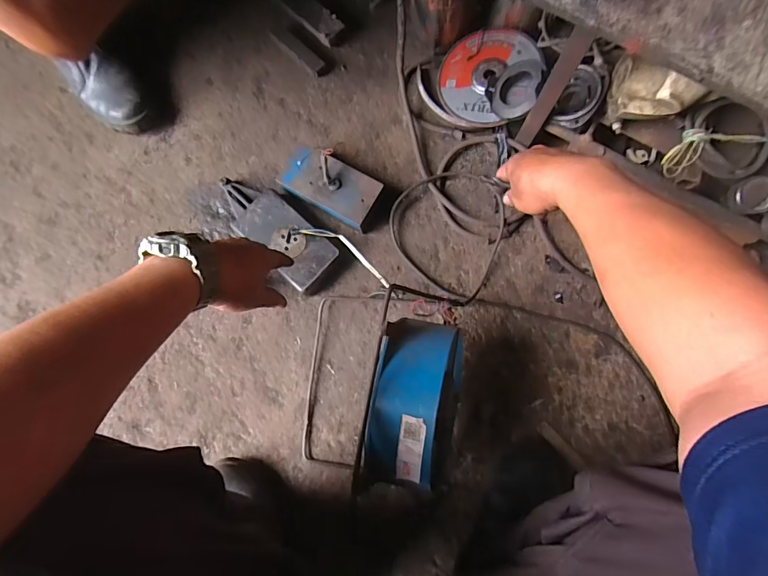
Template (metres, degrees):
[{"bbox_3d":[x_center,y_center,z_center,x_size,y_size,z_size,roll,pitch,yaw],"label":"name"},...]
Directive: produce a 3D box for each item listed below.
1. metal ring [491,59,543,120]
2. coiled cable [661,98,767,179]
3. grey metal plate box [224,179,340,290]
[{"bbox_3d":[0.213,-0.315,0.653,0.085,0.024,0.094,17,89,46],"label":"metal ring"},{"bbox_3d":[0.468,-0.201,0.576,0.139,0.044,0.098,2,81,2],"label":"coiled cable"},{"bbox_3d":[-0.186,-0.102,0.699,0.239,0.043,0.096,42,85,7],"label":"grey metal plate box"}]

